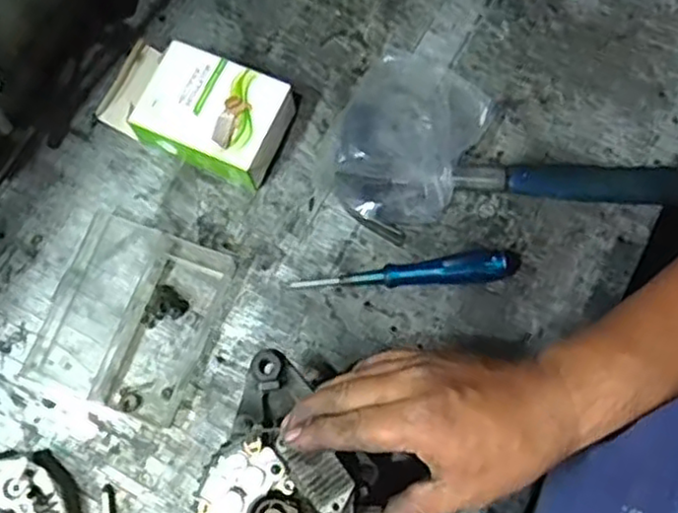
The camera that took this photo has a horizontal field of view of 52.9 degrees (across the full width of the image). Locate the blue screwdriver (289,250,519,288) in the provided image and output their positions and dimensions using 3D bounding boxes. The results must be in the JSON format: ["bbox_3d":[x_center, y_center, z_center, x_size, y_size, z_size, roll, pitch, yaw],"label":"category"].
[{"bbox_3d":[0.062,0.016,0.606,0.199,0.027,0.029,-7,74,0],"label":"blue screwdriver"}]

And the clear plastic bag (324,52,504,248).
[{"bbox_3d":[0.059,-0.114,0.624,0.127,0.053,0.183,26,77,9],"label":"clear plastic bag"}]

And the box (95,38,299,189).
[{"bbox_3d":[-0.136,-0.139,0.641,0.182,0.058,0.097,22,76,8],"label":"box"}]

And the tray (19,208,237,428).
[{"bbox_3d":[-0.187,0.051,0.609,0.144,0.019,0.159,18,76,7],"label":"tray"}]

